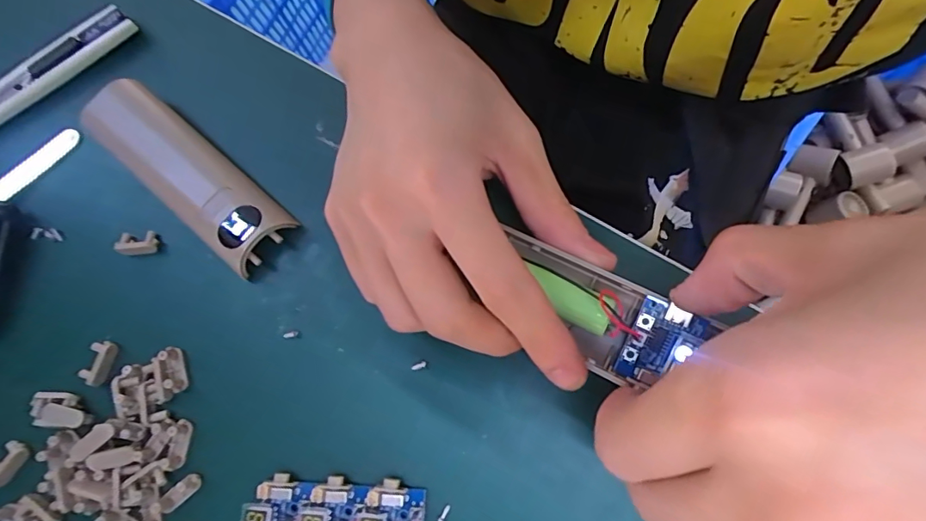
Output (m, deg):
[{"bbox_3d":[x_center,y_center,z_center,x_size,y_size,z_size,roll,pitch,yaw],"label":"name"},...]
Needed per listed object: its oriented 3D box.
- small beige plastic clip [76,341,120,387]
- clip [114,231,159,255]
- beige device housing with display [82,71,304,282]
[{"bbox_3d":[-0.156,0.044,0.209,0.010,0.005,0.019,22,80,11],"label":"small beige plastic clip"},{"bbox_3d":[-0.147,-0.008,0.220,0.017,0.006,0.010,-9,76,4],"label":"clip"},{"bbox_3d":[-0.124,-0.038,0.218,0.103,0.021,0.034,39,84,13],"label":"beige device housing with display"}]

